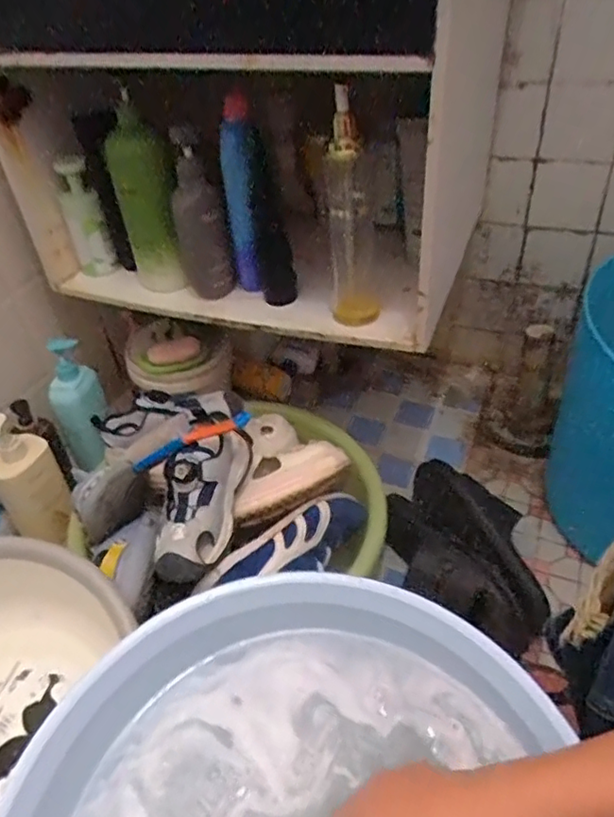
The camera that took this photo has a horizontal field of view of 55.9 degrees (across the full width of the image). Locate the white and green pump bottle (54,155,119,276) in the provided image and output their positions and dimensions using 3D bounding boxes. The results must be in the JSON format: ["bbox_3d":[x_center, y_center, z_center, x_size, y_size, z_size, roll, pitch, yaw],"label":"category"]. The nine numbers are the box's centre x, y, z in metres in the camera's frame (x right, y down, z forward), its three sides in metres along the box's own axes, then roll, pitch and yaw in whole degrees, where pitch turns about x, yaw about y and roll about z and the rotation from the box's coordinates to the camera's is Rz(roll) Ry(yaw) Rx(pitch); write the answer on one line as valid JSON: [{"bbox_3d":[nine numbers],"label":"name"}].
[{"bbox_3d":[-0.321,-0.274,0.833,0.047,0.165,0.041,-25,44,-21],"label":"white and green pump bottle"}]

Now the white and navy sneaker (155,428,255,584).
[{"bbox_3d":[-0.120,0.100,0.660,0.082,0.082,0.194,7,55,15],"label":"white and navy sneaker"}]

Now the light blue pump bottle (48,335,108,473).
[{"bbox_3d":[-0.362,-0.007,0.920,0.068,0.217,0.053,-8,17,-2],"label":"light blue pump bottle"}]

